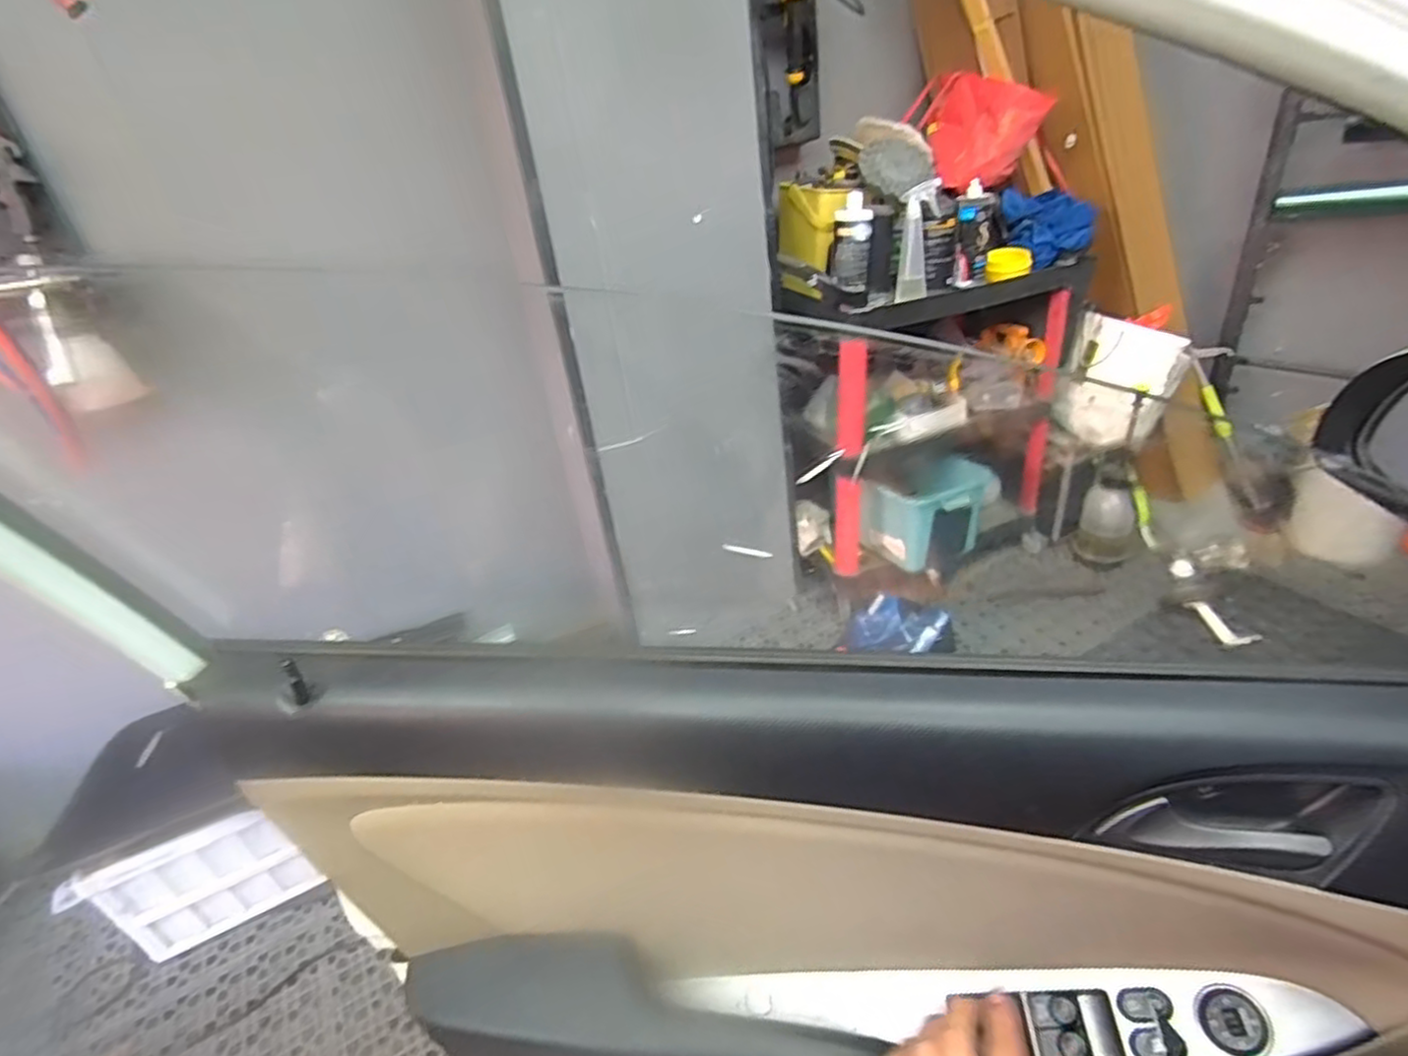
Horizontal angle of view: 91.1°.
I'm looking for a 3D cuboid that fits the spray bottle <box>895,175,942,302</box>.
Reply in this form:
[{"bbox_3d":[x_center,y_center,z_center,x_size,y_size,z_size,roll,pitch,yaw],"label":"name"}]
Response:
[{"bbox_3d":[0.486,-0.648,1.566,0.084,0.236,0.081,3,32,19],"label":"spray bottle"}]

